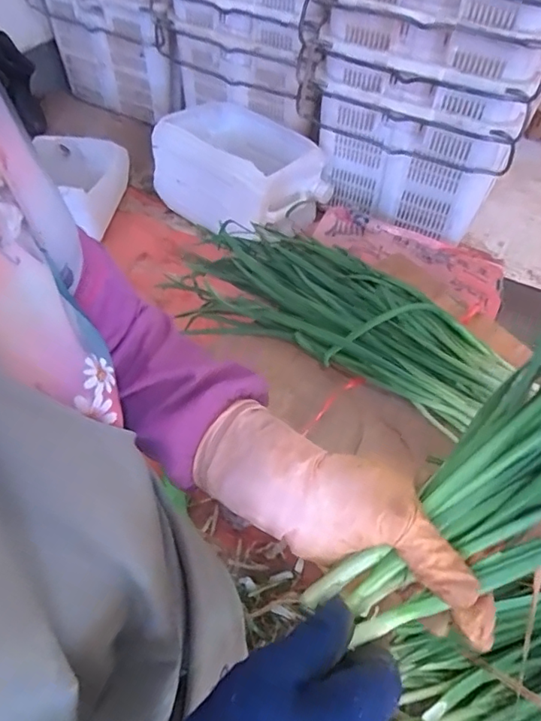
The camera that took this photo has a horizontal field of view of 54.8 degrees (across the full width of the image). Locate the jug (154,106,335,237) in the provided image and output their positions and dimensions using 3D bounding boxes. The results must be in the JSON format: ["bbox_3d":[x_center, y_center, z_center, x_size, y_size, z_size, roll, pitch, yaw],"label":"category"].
[{"bbox_3d":[-0.087,-0.480,1.315,0.415,0.208,0.271,32,55,21],"label":"jug"}]

